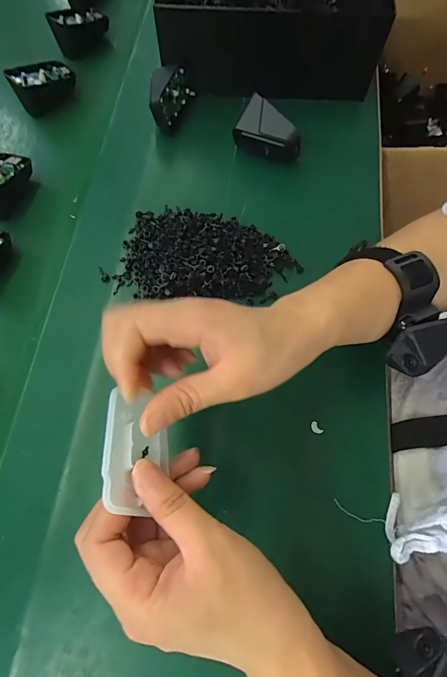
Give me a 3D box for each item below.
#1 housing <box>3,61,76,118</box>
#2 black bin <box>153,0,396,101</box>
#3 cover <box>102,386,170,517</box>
[{"bbox_3d":[-0.206,-0.292,0.430,0.065,0.046,0.034,-37,72,-12],"label":"housing"},{"bbox_3d":[0.053,-0.383,0.430,0.236,0.087,0.184,0,69,2],"label":"black bin"},{"bbox_3d":[-0.048,0.060,0.206,0.037,0.007,0.064,14,54,-31],"label":"cover"}]

